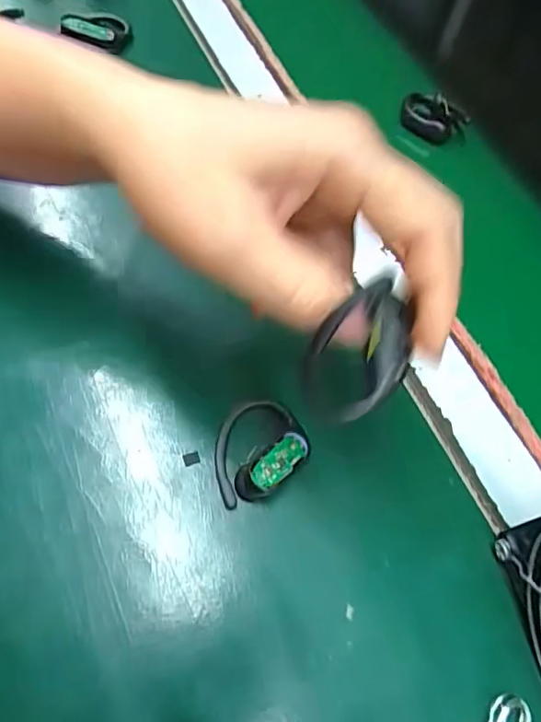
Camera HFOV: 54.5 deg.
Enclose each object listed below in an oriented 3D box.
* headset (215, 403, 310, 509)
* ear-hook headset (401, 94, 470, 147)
[{"bbox_3d":[-0.004,0.039,0.229,0.040,0.015,0.047,-9,58,-11],"label":"headset"},{"bbox_3d":[0.111,-0.166,0.360,0.044,0.021,0.034,9,56,1],"label":"ear-hook headset"}]

